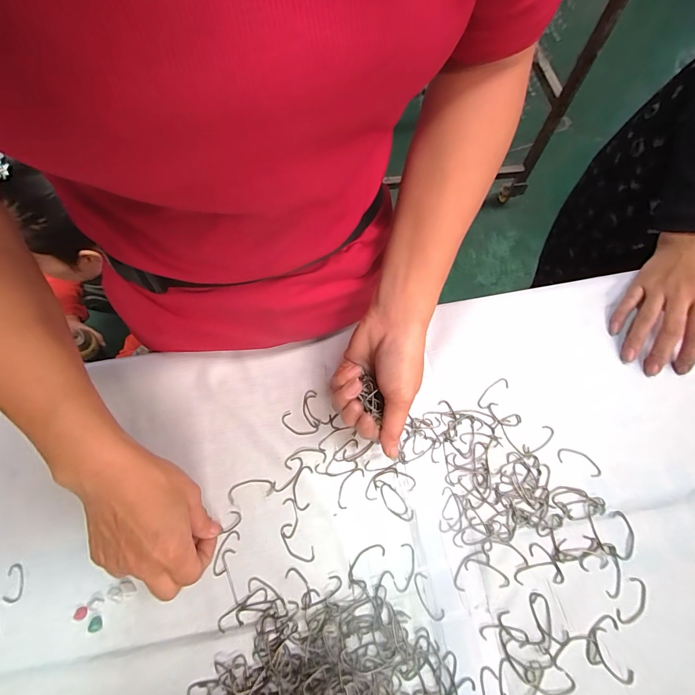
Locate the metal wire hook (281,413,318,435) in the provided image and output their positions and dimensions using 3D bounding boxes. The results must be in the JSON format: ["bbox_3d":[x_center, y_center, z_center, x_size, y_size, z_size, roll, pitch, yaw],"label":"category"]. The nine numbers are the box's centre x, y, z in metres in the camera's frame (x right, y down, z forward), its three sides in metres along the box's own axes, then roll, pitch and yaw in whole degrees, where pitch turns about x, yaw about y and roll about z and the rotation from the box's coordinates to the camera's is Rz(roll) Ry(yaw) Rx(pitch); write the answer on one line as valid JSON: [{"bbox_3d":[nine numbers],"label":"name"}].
[{"bbox_3d":[-0.048,0.076,0.346,0.037,0.004,0.016,19,70,8],"label":"metal wire hook"}]

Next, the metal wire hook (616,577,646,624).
[{"bbox_3d":[0.236,0.210,0.291,0.017,0.004,0.038,36,73,13],"label":"metal wire hook"}]

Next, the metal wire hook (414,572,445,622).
[{"bbox_3d":[0.067,0.208,0.294,0.014,0.004,0.037,-26,70,-10],"label":"metal wire hook"}]

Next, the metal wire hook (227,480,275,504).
[{"bbox_3d":[-0.089,0.131,0.325,0.041,0.004,0.017,-12,69,-5],"label":"metal wire hook"}]

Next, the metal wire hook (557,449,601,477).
[{"bbox_3d":[0.218,0.107,0.333,0.041,0.004,0.017,24,70,9],"label":"metal wire hook"}]

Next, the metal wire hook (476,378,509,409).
[{"bbox_3d":[0.145,0.045,0.356,0.040,0.004,0.014,-38,73,-13],"label":"metal wire hook"}]

